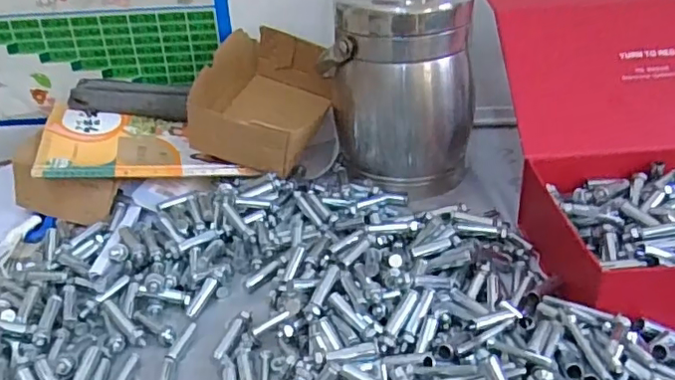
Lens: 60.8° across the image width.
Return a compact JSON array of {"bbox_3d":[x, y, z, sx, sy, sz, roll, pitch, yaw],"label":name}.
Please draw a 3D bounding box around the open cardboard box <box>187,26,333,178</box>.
[{"bbox_3d":[-0.089,-0.111,0.727,0.129,0.124,0.193,4,32,14],"label":"open cardboard box"}]

